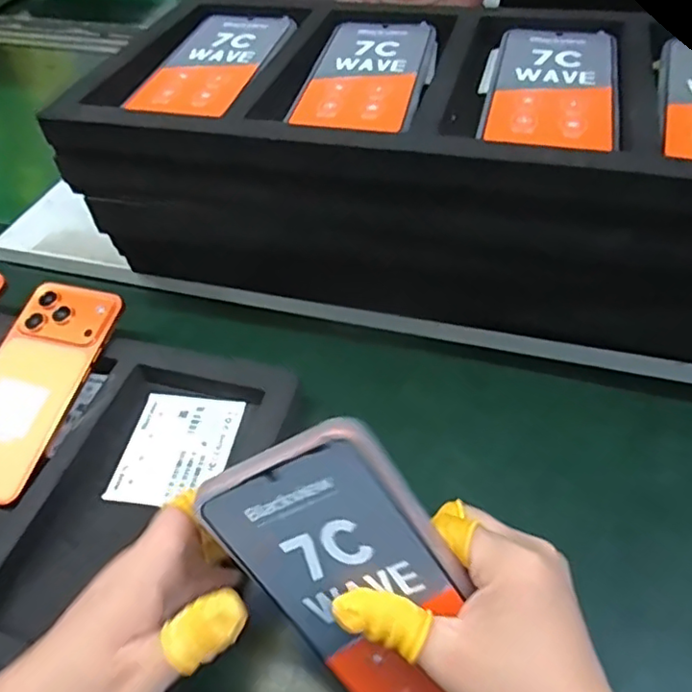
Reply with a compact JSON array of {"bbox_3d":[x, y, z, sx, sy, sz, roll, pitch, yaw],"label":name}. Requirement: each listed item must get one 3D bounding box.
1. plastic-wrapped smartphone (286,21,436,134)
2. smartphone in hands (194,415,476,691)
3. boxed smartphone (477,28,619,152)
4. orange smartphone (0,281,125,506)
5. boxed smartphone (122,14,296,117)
[{"bbox_3d":[0.016,-0.189,0.408,0.077,0.010,0.150,8,49,11],"label":"plastic-wrapped smartphone"},{"bbox_3d":[0.011,0.105,0.247,0.077,0.160,0.007,-27,19,17],"label":"smartphone in hands"},{"bbox_3d":[0.131,-0.171,0.384,0.083,0.011,0.155,10,49,13],"label":"boxed smartphone"},{"bbox_3d":[-0.226,0.026,0.422,0.078,0.008,0.163,13,63,13],"label":"orange smartphone"},{"bbox_3d":[-0.092,-0.212,0.439,0.080,0.012,0.153,9,49,12],"label":"boxed smartphone"}]

